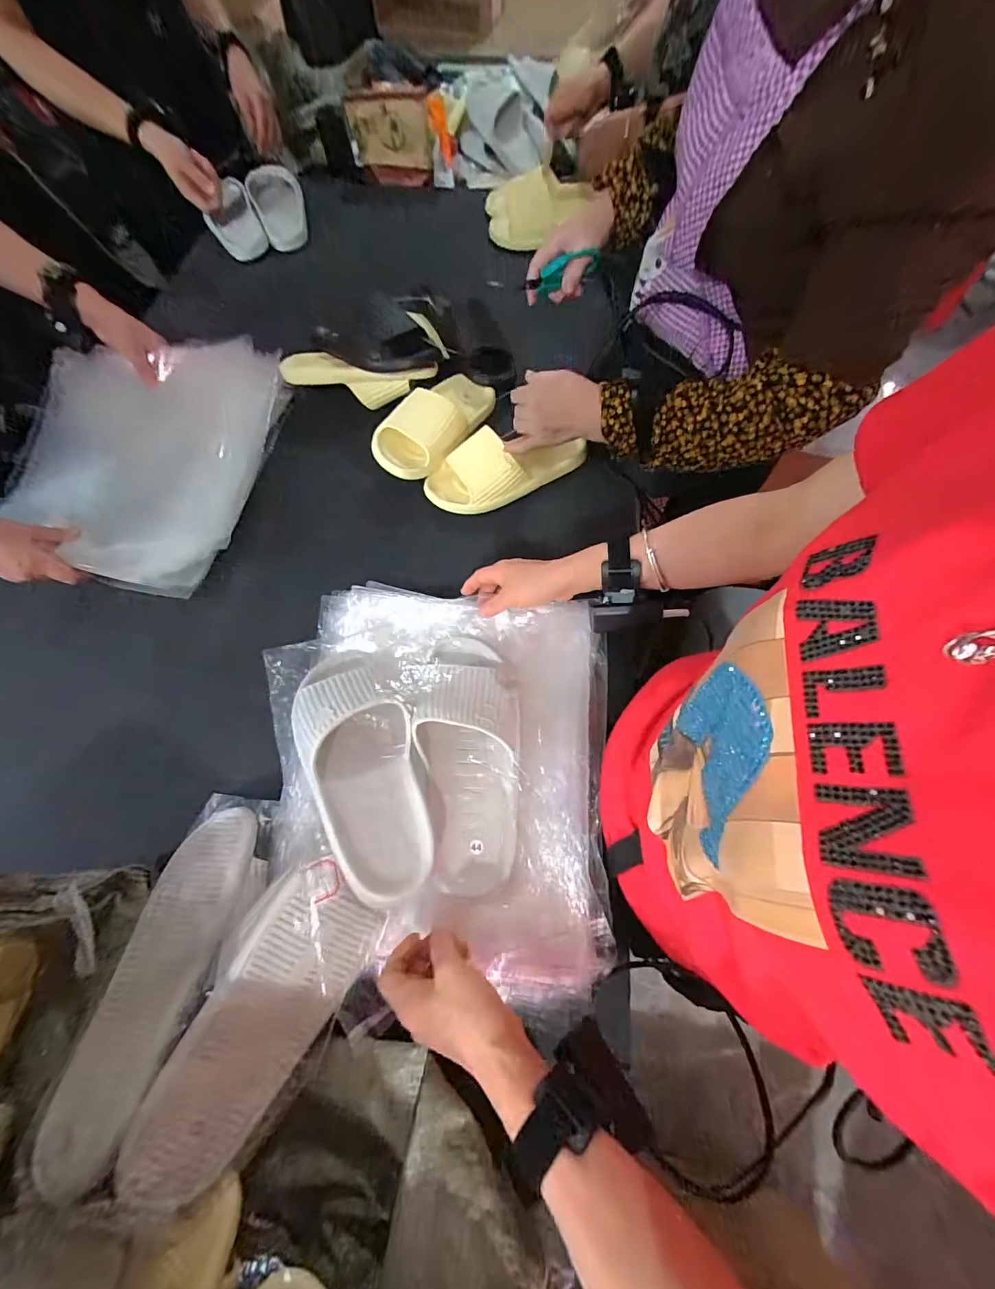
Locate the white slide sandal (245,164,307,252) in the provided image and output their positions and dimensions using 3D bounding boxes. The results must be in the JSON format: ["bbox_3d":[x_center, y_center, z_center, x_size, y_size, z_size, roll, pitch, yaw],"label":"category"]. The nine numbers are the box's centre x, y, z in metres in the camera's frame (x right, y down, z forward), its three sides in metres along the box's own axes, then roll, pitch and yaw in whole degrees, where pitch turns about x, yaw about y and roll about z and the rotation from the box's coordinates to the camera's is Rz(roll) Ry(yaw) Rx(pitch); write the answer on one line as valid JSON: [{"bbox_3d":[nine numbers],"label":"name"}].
[{"bbox_3d":[-0.488,-0.992,1.022,0.114,0.060,0.238,-22,67,-7],"label":"white slide sandal"}]

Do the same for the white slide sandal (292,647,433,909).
[{"bbox_3d":[-0.132,0.106,0.438,0.103,0.073,0.257,-25,68,-8],"label":"white slide sandal"}]

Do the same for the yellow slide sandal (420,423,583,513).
[{"bbox_3d":[0.015,-0.258,0.653,0.241,0.070,0.100,-27,68,-9],"label":"yellow slide sandal"}]

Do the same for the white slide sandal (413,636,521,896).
[{"bbox_3d":[-0.029,0.101,0.453,0.099,0.061,0.257,-1,67,2],"label":"white slide sandal"}]

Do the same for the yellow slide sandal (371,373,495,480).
[{"bbox_3d":[-0.089,-0.335,0.682,0.098,0.073,0.241,26,70,13],"label":"yellow slide sandal"}]

